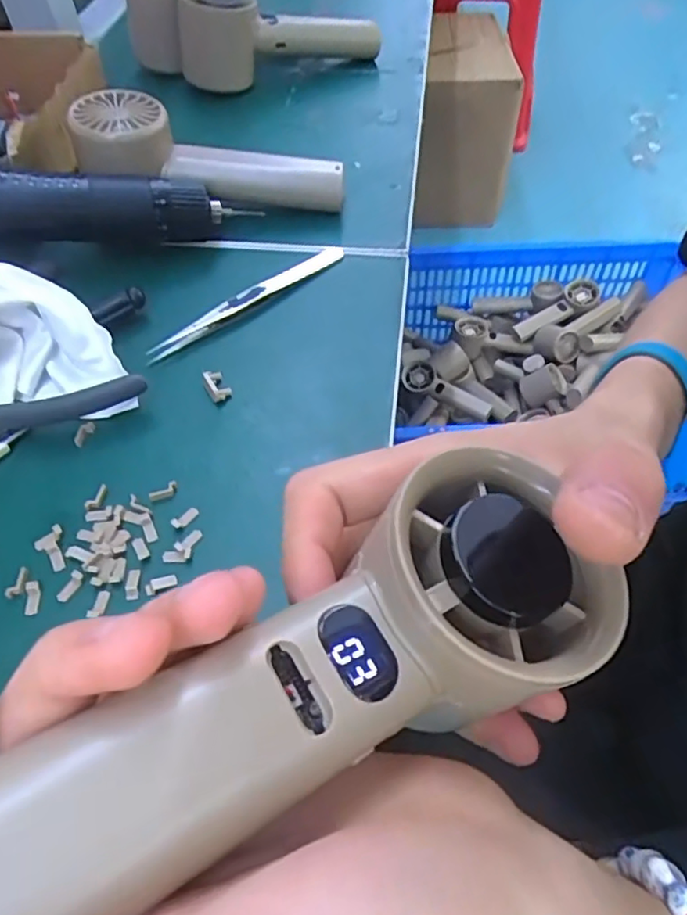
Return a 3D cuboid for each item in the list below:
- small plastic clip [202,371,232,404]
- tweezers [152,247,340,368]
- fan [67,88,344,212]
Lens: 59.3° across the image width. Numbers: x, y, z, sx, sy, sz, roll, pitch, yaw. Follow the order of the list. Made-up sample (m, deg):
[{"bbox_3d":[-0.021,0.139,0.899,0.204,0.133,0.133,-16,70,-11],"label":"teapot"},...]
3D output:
[{"bbox_3d":[-0.063,-0.036,0.297,0.011,0.005,0.019,-26,56,-16],"label":"small plastic clip"},{"bbox_3d":[-0.051,-0.088,0.331,0.127,0.010,0.014,-37,60,-23],"label":"tweezers"},{"bbox_3d":[-0.081,-0.182,0.373,0.160,0.039,0.045,10,52,-12],"label":"fan"}]

